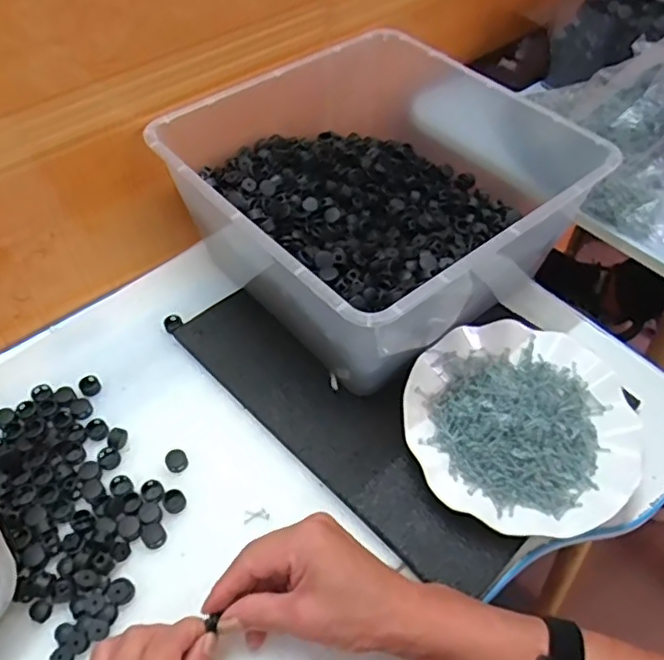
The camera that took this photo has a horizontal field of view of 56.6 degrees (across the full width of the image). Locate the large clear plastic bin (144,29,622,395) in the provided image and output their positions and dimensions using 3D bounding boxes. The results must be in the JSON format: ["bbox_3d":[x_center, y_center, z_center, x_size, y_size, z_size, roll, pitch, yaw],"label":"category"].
[{"bbox_3d":[0.053,-0.128,0.584,0.330,0.143,0.293,-34,60,-24],"label":"large clear plastic bin"}]

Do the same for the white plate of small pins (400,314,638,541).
[{"bbox_3d":[0.154,0.077,0.503,0.181,0.029,0.178,0,52,0],"label":"white plate of small pins"}]

